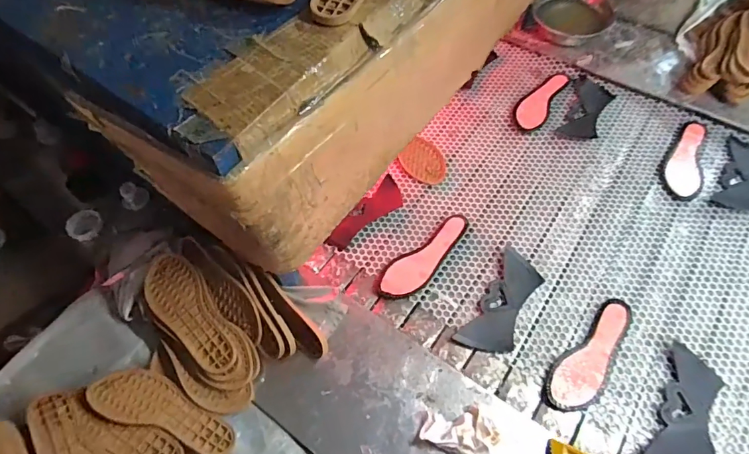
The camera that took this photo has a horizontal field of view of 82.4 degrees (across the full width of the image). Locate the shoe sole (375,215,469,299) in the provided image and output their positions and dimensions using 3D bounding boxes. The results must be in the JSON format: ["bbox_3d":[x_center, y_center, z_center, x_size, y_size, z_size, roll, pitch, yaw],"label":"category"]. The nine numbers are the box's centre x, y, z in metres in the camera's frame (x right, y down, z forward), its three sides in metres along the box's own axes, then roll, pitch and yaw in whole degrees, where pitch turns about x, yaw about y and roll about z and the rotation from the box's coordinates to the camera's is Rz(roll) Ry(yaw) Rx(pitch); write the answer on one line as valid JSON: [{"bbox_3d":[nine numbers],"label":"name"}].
[{"bbox_3d":[0.106,0.060,0.853,0.232,0.018,0.083,-34,65,-17],"label":"shoe sole"}]

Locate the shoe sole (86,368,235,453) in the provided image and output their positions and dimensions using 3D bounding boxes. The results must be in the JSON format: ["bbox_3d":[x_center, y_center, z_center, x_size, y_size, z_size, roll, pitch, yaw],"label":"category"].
[{"bbox_3d":[-0.334,0.290,0.683,0.240,0.009,0.082,19,44,3],"label":"shoe sole"}]

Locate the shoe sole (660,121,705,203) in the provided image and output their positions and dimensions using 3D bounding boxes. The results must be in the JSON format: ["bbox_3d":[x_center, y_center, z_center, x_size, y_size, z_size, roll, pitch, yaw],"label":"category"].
[{"bbox_3d":[0.710,-0.159,0.967,0.081,0.008,0.250,26,63,15],"label":"shoe sole"}]

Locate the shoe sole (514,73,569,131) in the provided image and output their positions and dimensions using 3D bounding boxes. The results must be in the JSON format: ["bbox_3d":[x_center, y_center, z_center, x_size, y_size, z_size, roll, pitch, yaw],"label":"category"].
[{"bbox_3d":[0.415,-0.323,1.070,0.077,0.011,0.225,29,64,17],"label":"shoe sole"}]

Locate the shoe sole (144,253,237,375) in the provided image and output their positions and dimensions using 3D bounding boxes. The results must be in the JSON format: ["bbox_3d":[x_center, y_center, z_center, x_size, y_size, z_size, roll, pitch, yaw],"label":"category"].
[{"bbox_3d":[-0.322,0.147,0.731,0.085,0.013,0.242,-29,67,-18],"label":"shoe sole"}]

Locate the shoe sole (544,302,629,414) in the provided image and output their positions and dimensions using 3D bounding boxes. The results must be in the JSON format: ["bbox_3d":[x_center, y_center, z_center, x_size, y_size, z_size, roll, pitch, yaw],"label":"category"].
[{"bbox_3d":[0.385,0.226,0.747,0.231,0.014,0.079,-39,66,-20],"label":"shoe sole"}]

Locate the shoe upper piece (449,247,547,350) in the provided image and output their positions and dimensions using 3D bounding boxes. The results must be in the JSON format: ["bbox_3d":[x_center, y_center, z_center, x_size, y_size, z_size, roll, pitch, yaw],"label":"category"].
[{"bbox_3d":[0.245,0.142,0.805,0.090,0.007,0.221,30,65,17],"label":"shoe upper piece"}]

